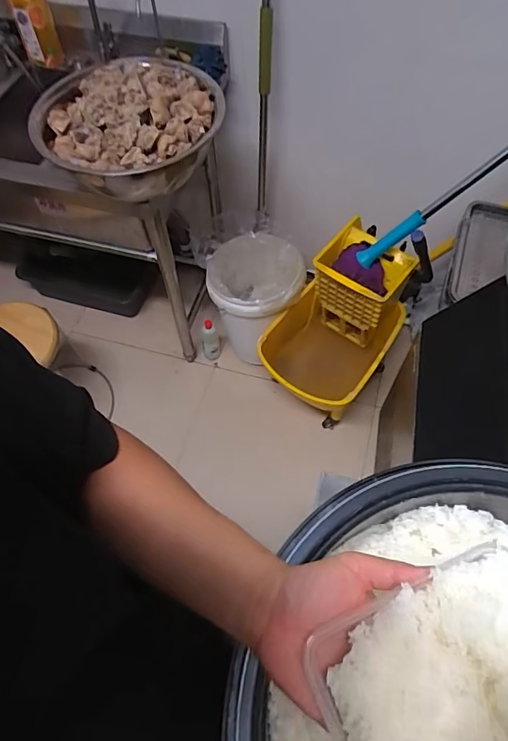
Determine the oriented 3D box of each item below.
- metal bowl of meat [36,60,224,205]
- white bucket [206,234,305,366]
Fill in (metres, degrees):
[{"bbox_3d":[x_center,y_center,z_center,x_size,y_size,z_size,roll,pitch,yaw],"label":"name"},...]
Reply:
[{"bbox_3d":[-0.270,-0.579,1.093,0.350,0.172,0.373,-1,60,2],"label":"metal bowl of meat"},{"bbox_3d":[0.008,-0.284,1.780,0.317,0.393,0.376,10,61,7],"label":"white bucket"}]

